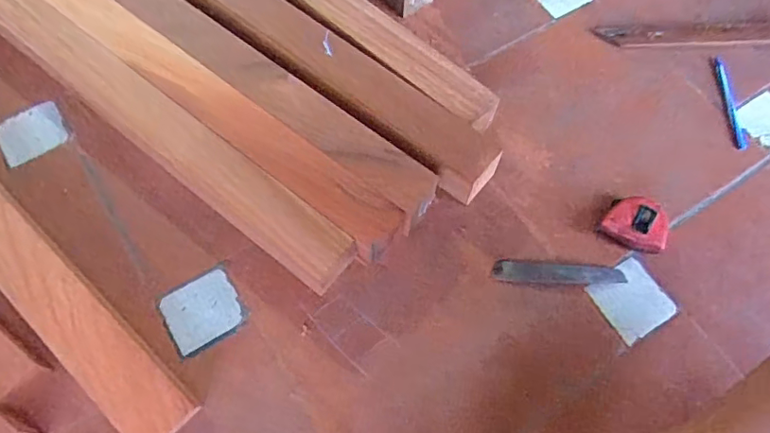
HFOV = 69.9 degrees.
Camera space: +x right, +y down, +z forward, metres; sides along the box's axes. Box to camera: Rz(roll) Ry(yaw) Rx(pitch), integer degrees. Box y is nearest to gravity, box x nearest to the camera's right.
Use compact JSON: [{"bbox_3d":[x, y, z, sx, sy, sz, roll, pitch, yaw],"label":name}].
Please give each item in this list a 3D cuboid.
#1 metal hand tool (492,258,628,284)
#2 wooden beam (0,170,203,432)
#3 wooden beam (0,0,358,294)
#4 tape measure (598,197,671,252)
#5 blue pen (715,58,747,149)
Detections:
[{"bbox_3d":[0.184,0.059,0.581,0.138,0.004,0.022,4,65,0],"label":"metal hand tool"},{"bbox_3d":[-0.562,-0.139,0.618,1.048,0.059,0.066,40,70,15],"label":"wooden beam"},{"bbox_3d":[-0.470,-0.263,0.685,1.103,0.058,0.071,36,69,14],"label":"wooden beam"},{"bbox_3d":[0.270,0.004,0.595,0.064,0.032,0.053,19,66,6],"label":"tape measure"},{"bbox_3d":[0.435,-0.143,0.692,0.014,0.008,0.133,2,65,-1],"label":"blue pen"}]

